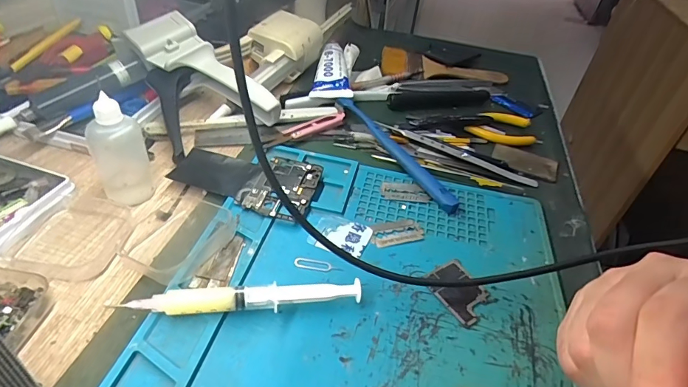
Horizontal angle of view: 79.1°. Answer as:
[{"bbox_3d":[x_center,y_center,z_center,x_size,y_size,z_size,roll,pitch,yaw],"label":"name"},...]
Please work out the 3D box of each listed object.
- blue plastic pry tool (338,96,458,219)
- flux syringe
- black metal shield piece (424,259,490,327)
[{"bbox_3d":[0.045,-0.043,0.384,0.017,0.015,0.178,-17,46,-27],"label":"blue plastic pry tool"},{"bbox_3d":[-0.058,0.063,0.246,0.137,0.016,0.014,-1,41,-10],"label":"flux syringe"},{"bbox_3d":[0.076,0.064,0.274,0.032,0.004,0.041,-20,47,-29],"label":"black metal shield piece"}]

